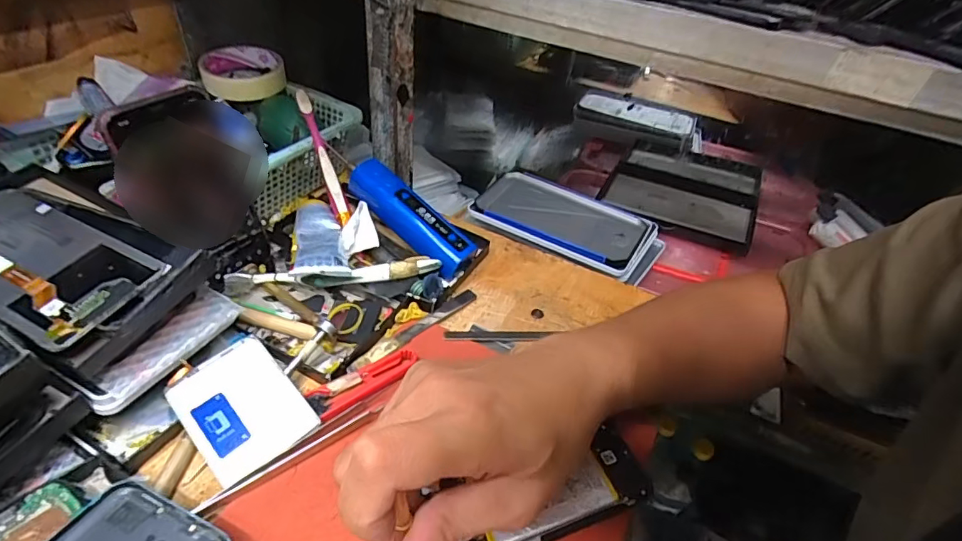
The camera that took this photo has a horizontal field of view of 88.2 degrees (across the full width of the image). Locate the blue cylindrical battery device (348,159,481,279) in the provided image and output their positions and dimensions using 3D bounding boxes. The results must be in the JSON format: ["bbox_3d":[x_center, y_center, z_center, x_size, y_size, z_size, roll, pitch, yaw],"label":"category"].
[{"bbox_3d":[-0.064,-0.048,0.450,0.130,0.034,0.029,40,47,9],"label":"blue cylindrical battery device"}]

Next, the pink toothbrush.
[{"bbox_3d":[-0.149,-0.108,0.469,0.013,0.012,0.139,-16,80,-26],"label":"pink toothbrush"}]

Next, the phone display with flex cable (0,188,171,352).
[{"bbox_3d":[-0.278,-0.008,0.308,0.157,0.011,0.073,23,43,17],"label":"phone display with flex cable"}]

